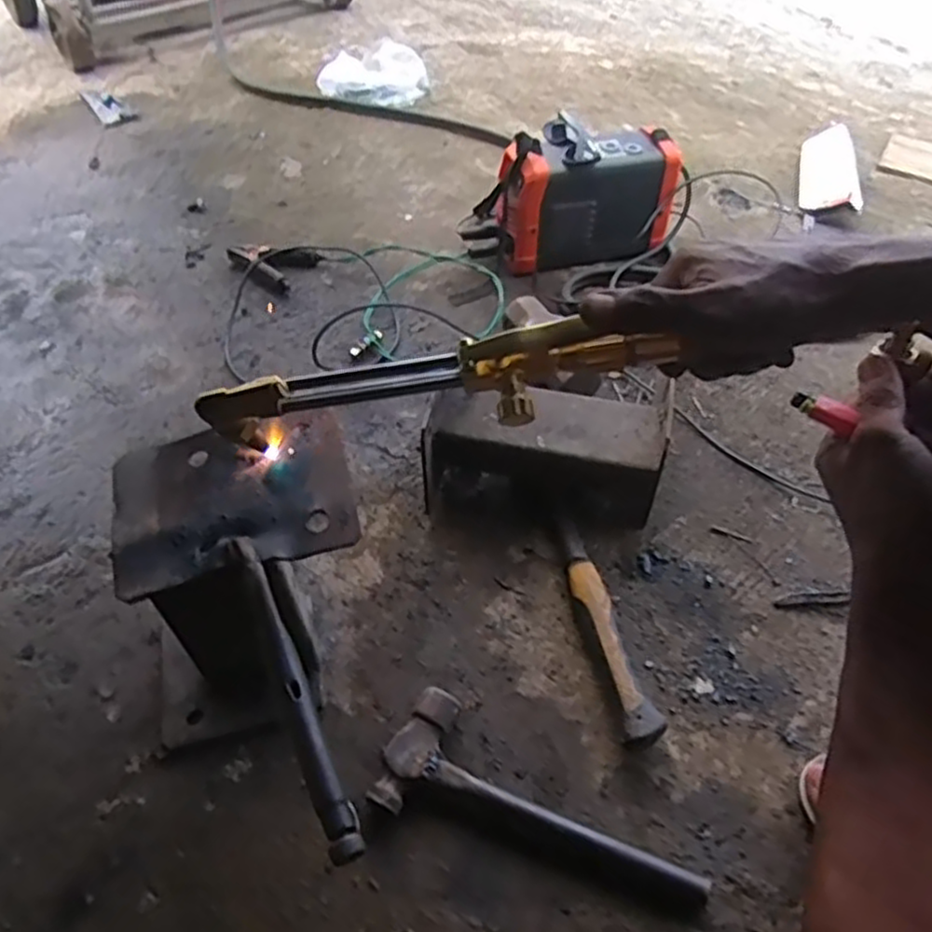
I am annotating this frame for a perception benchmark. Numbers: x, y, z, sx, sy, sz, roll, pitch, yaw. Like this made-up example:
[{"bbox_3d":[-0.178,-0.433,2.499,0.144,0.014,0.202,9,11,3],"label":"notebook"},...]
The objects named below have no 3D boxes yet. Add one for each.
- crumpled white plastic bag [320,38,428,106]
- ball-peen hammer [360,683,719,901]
[{"bbox_3d":[-0.192,-0.814,1.525,0.235,0.064,0.160,-6,49,-4],"label":"crumpled white plastic bag"},{"bbox_3d":[0.062,0.274,0.595,0.266,0.029,0.098,15,51,15],"label":"ball-peen hammer"}]

